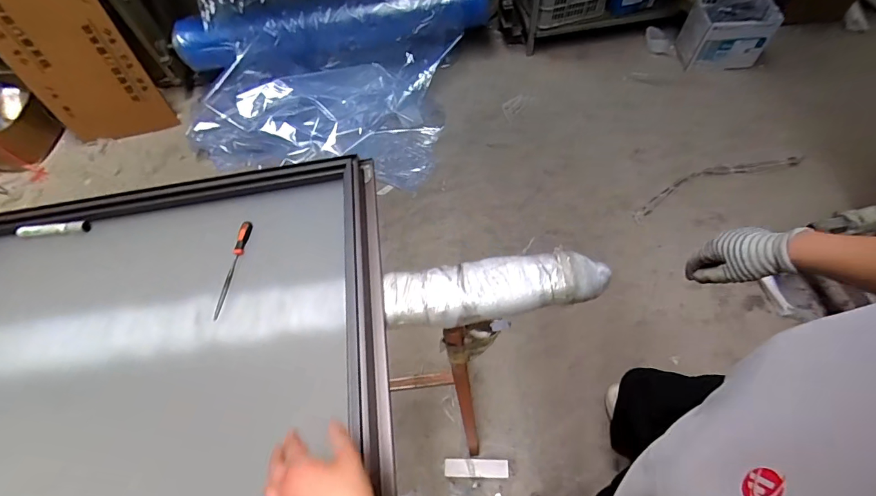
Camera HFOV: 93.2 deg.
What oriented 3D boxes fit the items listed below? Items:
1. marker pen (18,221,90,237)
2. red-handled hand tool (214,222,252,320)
[{"bbox_3d":[-0.673,-0.032,0.726,0.128,0.019,0.018,-5,60,2],"label":"marker pen"},{"bbox_3d":[-0.325,0.031,0.655,0.013,0.023,0.167,3,61,7],"label":"red-handled hand tool"}]

